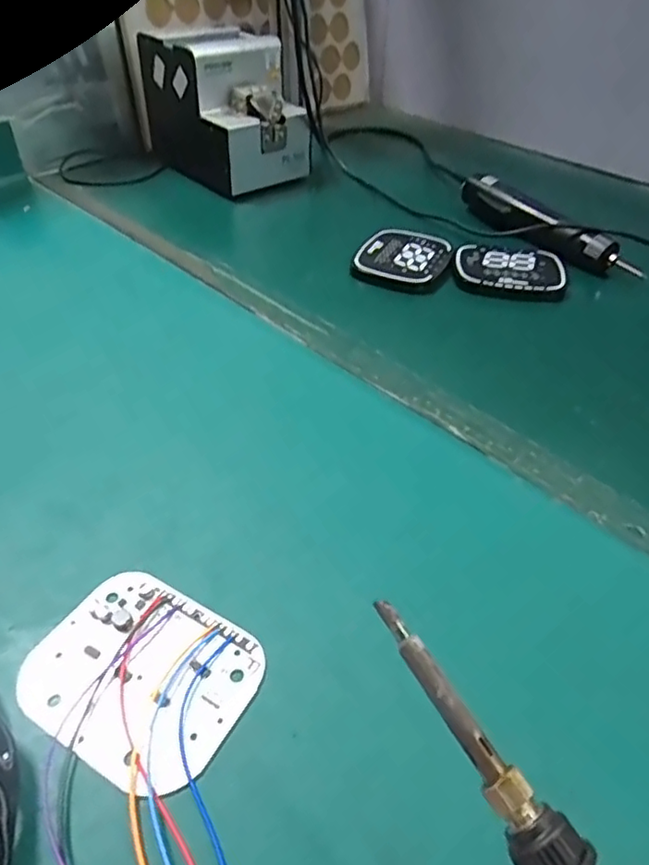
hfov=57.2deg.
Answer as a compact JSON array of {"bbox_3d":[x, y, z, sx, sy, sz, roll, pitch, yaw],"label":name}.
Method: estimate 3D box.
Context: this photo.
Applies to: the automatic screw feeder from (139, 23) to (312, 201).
[{"bbox_3d":[-0.122,-0.400,0.734,0.124,0.139,0.190,-31,52,-30],"label":"automatic screw feeder"}]

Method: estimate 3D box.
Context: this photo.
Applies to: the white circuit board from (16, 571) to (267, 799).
[{"bbox_3d":[-0.087,0.113,0.283,0.102,0.004,0.082,23,47,21],"label":"white circuit board"}]

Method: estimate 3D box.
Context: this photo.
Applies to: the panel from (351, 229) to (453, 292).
[{"bbox_3d":[0.080,-0.175,0.600,0.086,0.018,0.095,15,45,14],"label":"panel"}]

